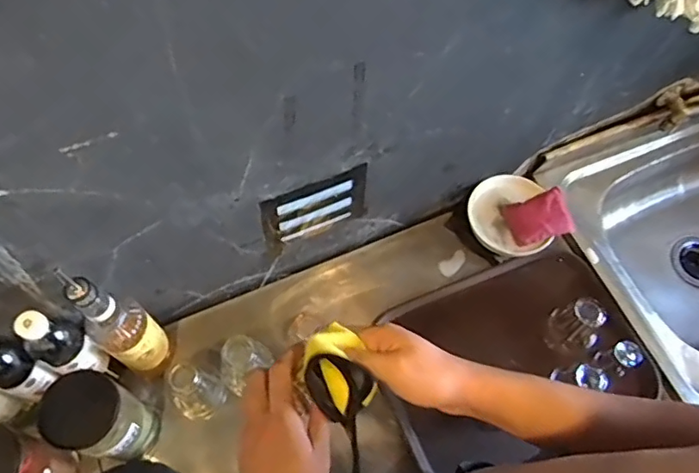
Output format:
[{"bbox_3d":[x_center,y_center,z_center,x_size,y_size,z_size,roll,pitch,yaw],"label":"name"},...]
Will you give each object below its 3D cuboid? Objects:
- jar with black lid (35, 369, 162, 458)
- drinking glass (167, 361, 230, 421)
[{"bbox_3d":[-0.314,0.243,0.739,0.086,0.210,0.086,1,64,-1],"label":"jar with black lid"},{"bbox_3d":[-0.218,0.223,0.811,0.066,0.122,0.055,-37,70,-18],"label":"drinking glass"}]

